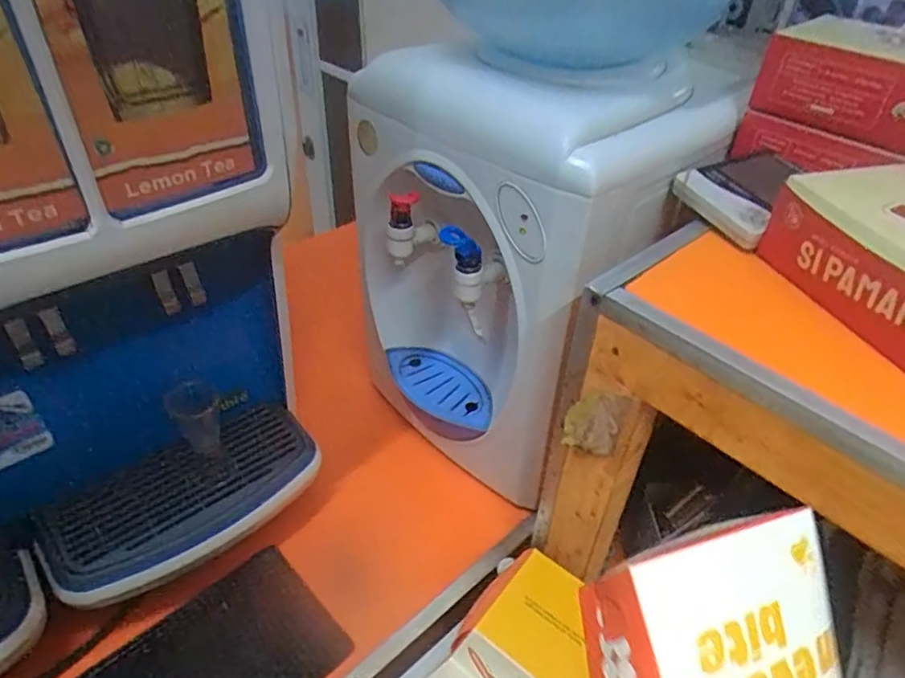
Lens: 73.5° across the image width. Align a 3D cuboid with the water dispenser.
[{"bbox_3d":[0.096,-0.102,0.678,0.324,0.386,0.314,-28,50,-32],"label":"water dispenser"}]

